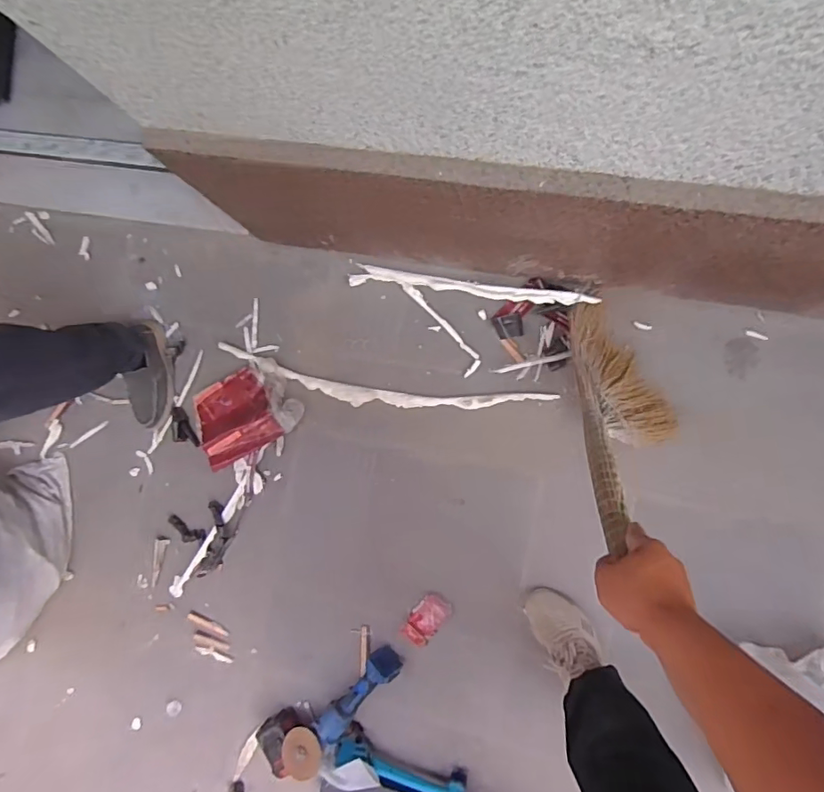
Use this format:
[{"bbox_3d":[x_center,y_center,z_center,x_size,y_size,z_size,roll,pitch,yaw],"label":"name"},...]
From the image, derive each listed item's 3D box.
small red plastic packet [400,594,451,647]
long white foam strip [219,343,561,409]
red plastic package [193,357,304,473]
[{"bbox_3d":[0.031,0.522,1.227,0.072,0.014,0.129,41,95,10],"label":"small red plastic packet"},{"bbox_3d":[-0.086,-0.019,1.286,0.848,0.030,0.098,9,89,11],"label":"long white foam strip"},{"bbox_3d":[-0.431,0.038,1.338,0.275,0.041,0.212,-31,82,8],"label":"red plastic package"}]

